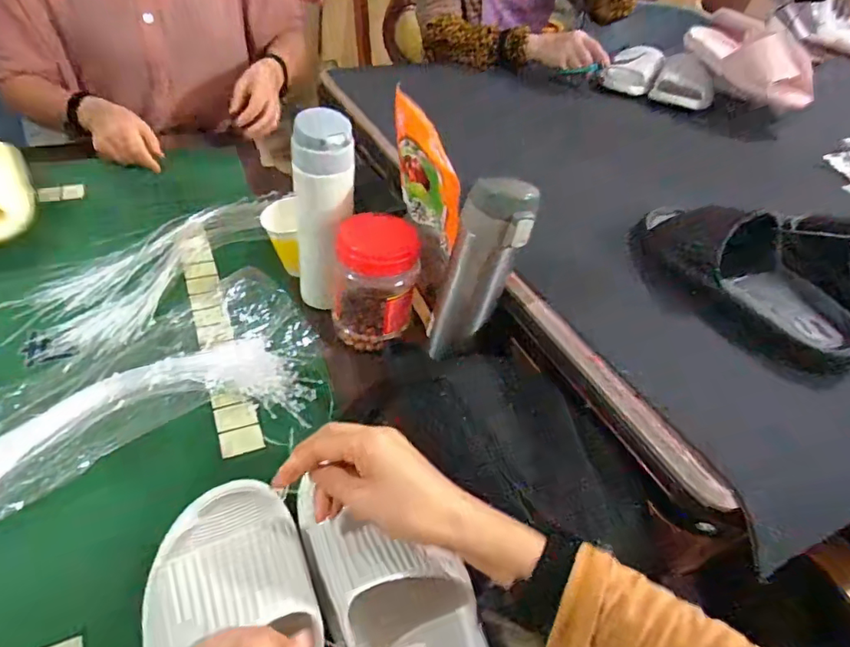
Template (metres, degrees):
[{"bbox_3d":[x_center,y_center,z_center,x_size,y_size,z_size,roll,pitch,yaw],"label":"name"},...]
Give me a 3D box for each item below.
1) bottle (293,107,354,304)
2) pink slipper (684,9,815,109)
[{"bbox_3d":[-0.112,-0.116,0.583,0.067,0.217,0.055,-3,44,-11],"label":"bottle"},{"bbox_3d":[0.600,-0.486,0.945,0.115,0.111,0.237,-29,66,-32],"label":"pink slipper"}]

